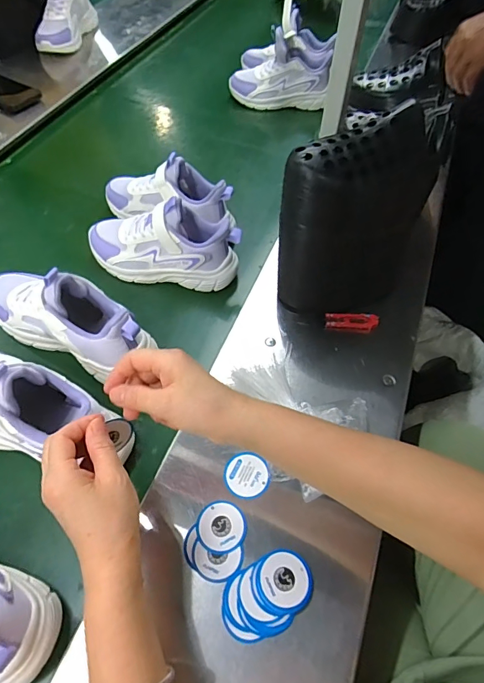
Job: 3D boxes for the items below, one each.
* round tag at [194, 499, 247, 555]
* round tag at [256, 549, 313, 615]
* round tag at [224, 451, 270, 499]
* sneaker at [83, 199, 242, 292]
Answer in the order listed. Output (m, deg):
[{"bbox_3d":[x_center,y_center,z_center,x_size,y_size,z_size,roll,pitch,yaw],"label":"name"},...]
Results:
[{"bbox_3d":[-0.021,0.185,0.408,0.049,0.004,0.047,1,56,-2],"label":"round tag"},{"bbox_3d":[0.040,0.222,0.379,0.050,0.008,0.050,1,56,-2],"label":"round tag"},{"bbox_3d":[0.005,0.144,0.439,0.046,0.006,0.047,1,56,-2],"label":"round tag"},{"bbox_3d":[-0.117,-0.141,0.593,0.225,0.127,0.078,10,56,4],"label":"sneaker"}]

